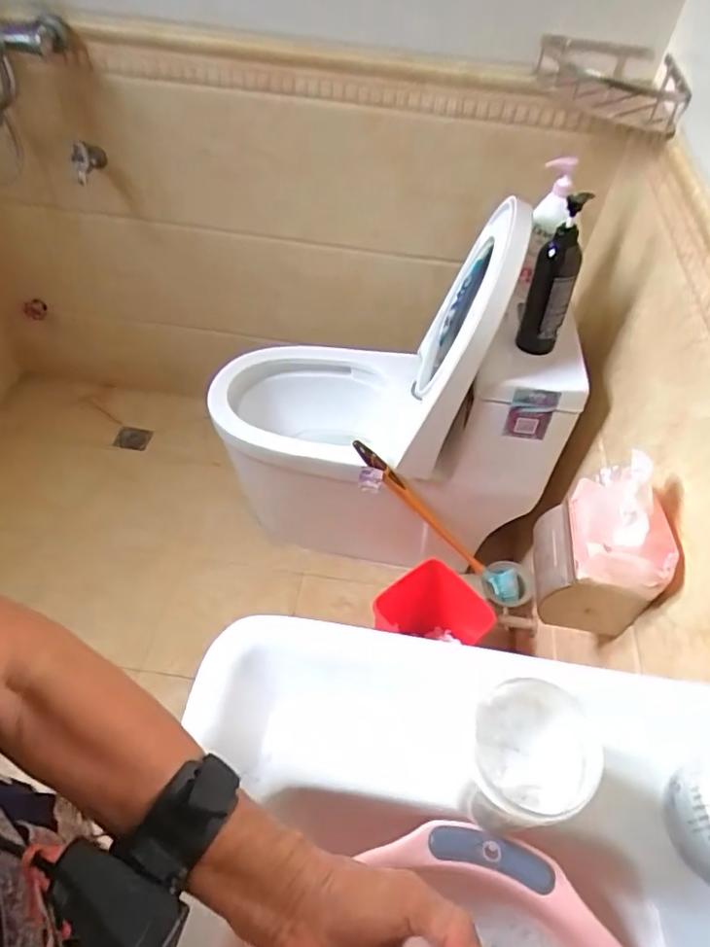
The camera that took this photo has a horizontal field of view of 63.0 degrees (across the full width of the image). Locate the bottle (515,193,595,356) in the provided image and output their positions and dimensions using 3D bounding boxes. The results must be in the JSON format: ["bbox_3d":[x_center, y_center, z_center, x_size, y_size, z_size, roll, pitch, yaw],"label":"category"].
[{"bbox_3d":[0.307,-0.295,0.895,0.068,0.254,0.058,17,51,10],"label":"bottle"}]

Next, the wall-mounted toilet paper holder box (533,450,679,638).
[{"bbox_3d":[0.319,0.091,0.762,0.129,0.206,0.157,10,50,4],"label":"wall-mounted toilet paper holder box"}]

